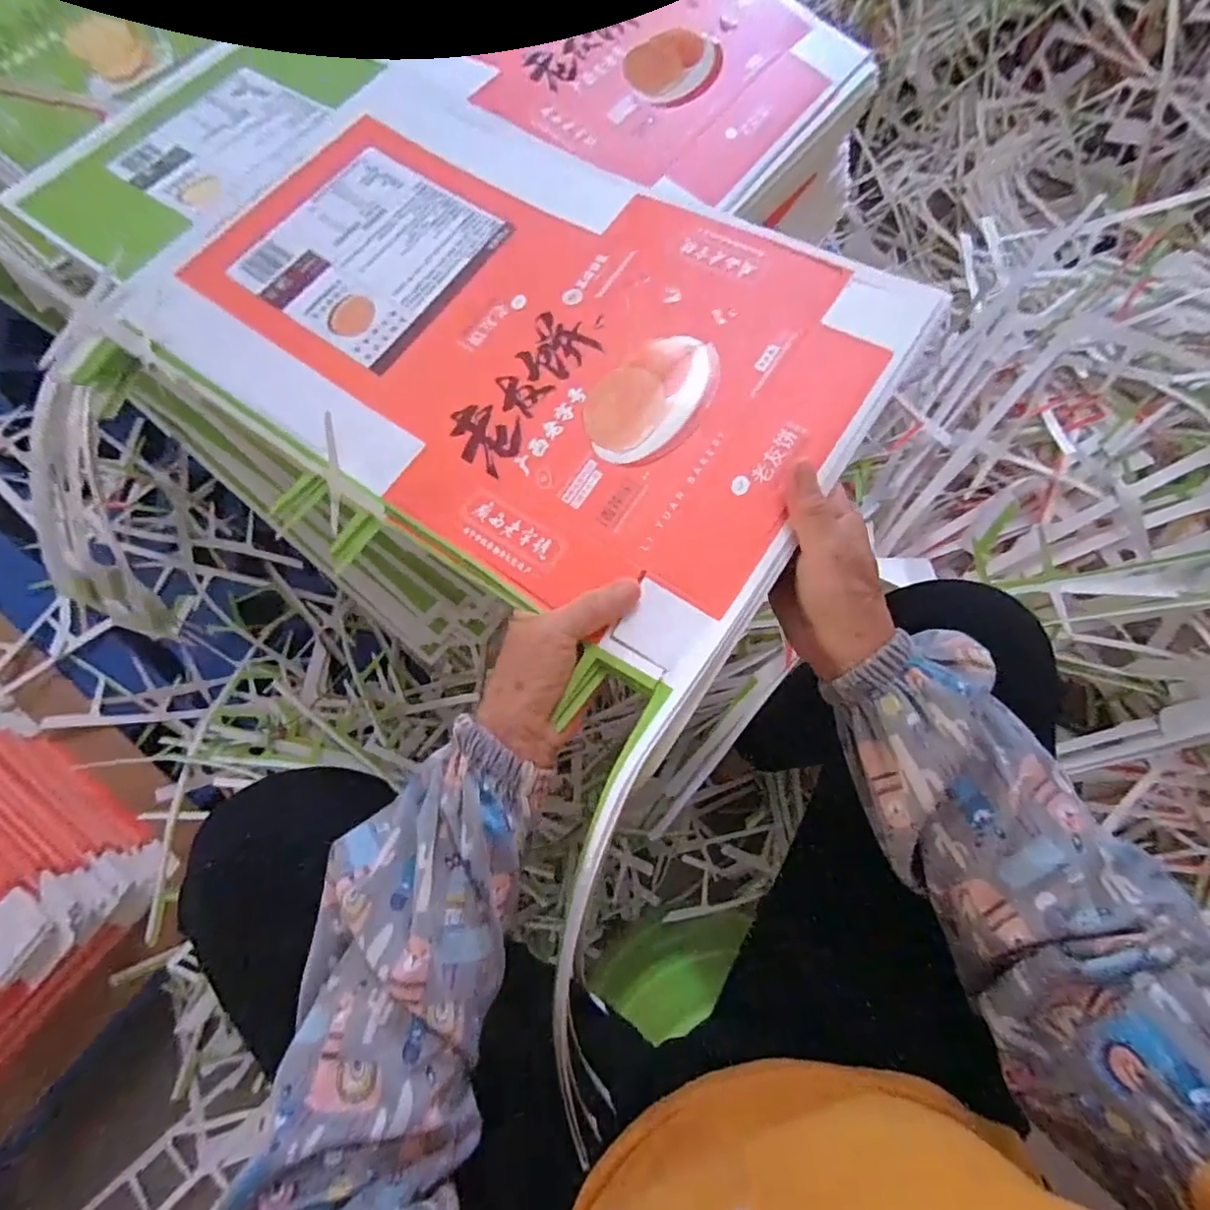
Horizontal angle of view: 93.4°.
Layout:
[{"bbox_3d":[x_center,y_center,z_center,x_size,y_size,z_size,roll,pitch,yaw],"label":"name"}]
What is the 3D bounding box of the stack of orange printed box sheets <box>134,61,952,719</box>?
[{"bbox_3d":[-0.062,-0.206,0.394,0.492,0.025,0.315,36,80,14],"label":"stack of orange printed box sheets"}]

